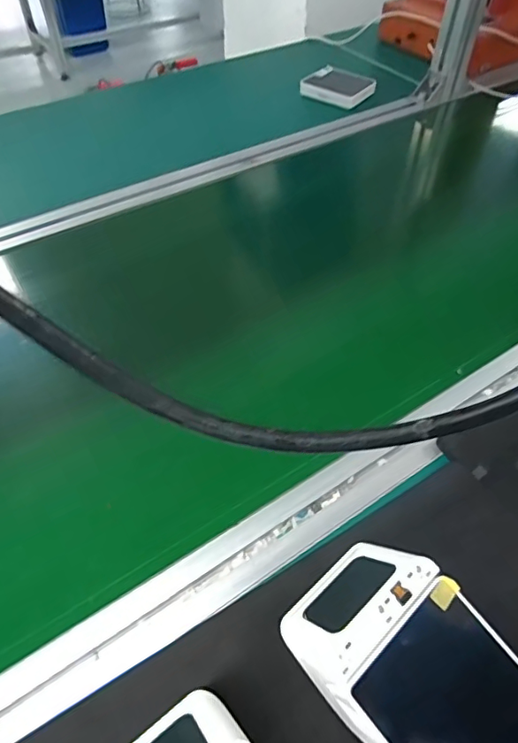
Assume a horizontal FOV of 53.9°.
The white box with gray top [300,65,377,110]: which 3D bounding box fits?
[{"bbox_3d":[0.127,-0.457,0.812,0.105,0.016,0.087,29,56,20],"label":"white box with gray top"}]

